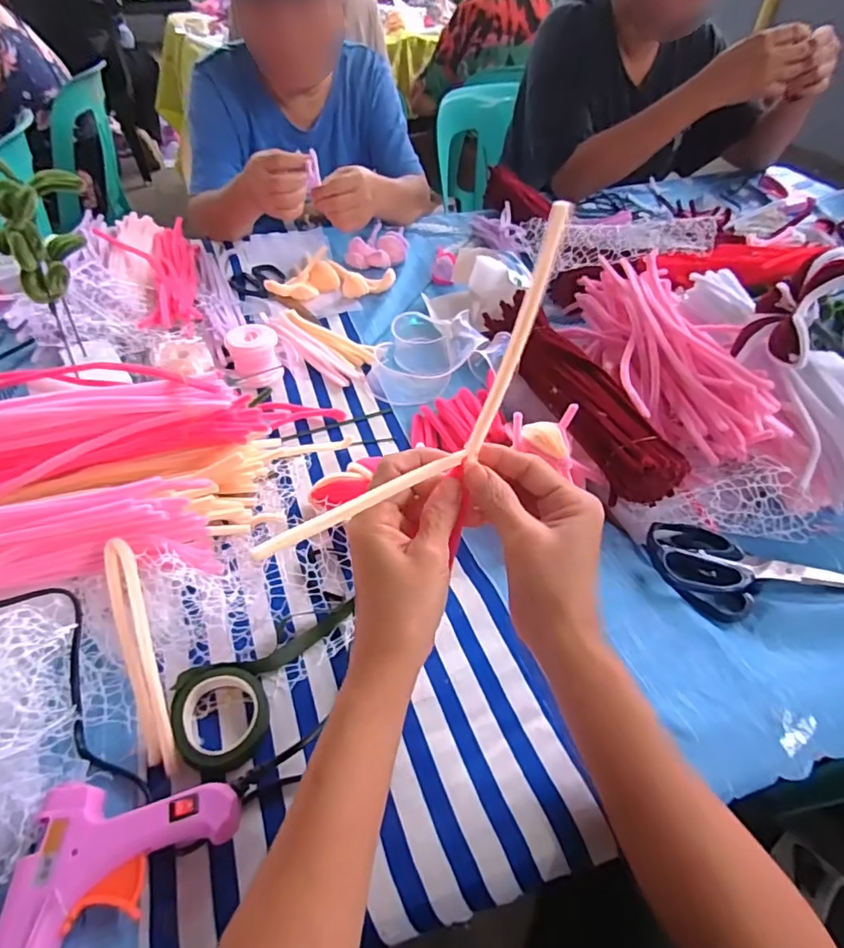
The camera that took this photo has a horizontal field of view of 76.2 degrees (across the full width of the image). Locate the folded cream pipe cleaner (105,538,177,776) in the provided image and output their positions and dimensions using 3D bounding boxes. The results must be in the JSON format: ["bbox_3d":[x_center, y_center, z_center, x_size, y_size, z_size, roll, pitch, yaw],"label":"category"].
[{"bbox_3d":[-0.179,0.113,0.341,0.018,0.010,0.145,-16,77,-18],"label":"folded cream pipe cleaner"}]

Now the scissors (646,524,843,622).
[{"bbox_3d":[0.270,0.072,0.429,0.169,0.021,0.080,-4,48,-6],"label":"scissors"}]

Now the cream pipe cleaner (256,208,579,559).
[{"bbox_3d":[0.008,-0.031,0.287,0.219,0.078,0.019,-44,58,2],"label":"cream pipe cleaner"}]

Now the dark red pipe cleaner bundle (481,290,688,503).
[{"bbox_3d":[0.146,-0.092,0.532,0.071,0.049,0.298,-8,49,-9],"label":"dark red pipe cleaner bundle"}]

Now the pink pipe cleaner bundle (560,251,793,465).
[{"bbox_3d":[0.249,-0.129,0.559,0.127,0.075,0.334,-1,48,-3],"label":"pink pipe cleaner bundle"}]

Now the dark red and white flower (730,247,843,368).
[{"bbox_3d":[0.322,-0.145,0.462,0.058,0.095,0.101,30,54,23],"label":"dark red and white flower"}]

